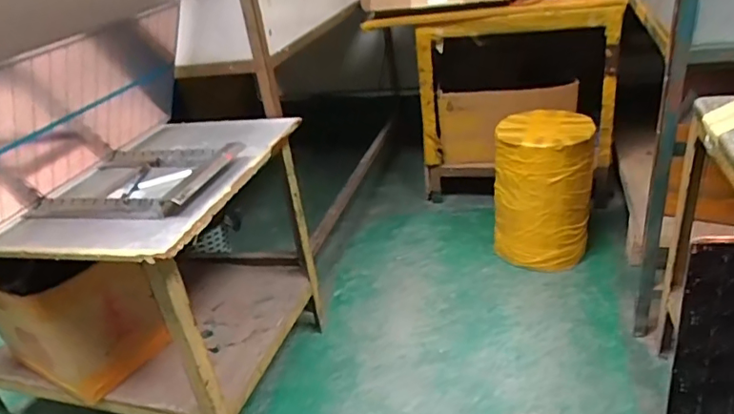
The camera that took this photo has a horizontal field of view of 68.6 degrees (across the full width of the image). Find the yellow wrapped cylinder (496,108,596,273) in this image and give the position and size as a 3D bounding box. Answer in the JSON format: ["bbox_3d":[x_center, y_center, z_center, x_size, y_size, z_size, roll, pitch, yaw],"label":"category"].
[{"bbox_3d":[0.445,-0.039,1.370,0.227,0.356,0.202,2,31,16],"label":"yellow wrapped cylinder"}]

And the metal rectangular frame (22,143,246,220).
[{"bbox_3d":[-0.345,-0.040,0.833,0.262,0.039,0.222,0,33,21],"label":"metal rectangular frame"}]

